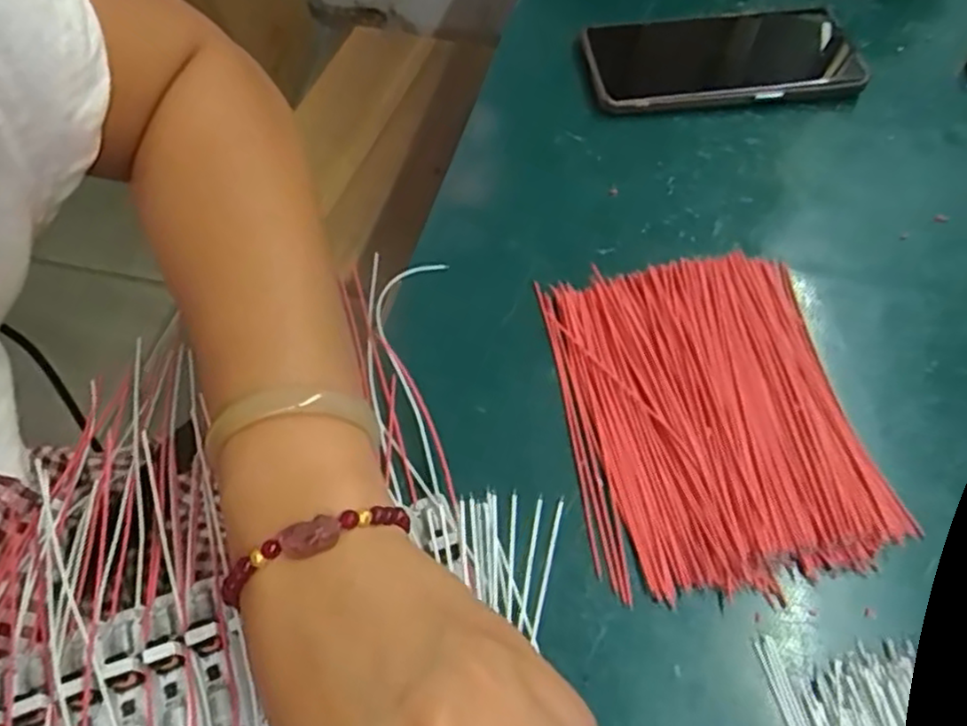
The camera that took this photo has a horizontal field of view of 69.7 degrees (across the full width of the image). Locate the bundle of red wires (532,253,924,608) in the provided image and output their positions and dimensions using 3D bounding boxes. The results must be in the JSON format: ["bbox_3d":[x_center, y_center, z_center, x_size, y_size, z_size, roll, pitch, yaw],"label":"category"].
[{"bbox_3d":[0.098,0.020,0.305,0.121,0.013,0.153,-6,60,-5],"label":"bundle of red wires"}]

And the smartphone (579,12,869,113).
[{"bbox_3d":[0.149,-0.191,0.436,0.164,0.016,0.077,-6,60,-5],"label":"smartphone"}]

